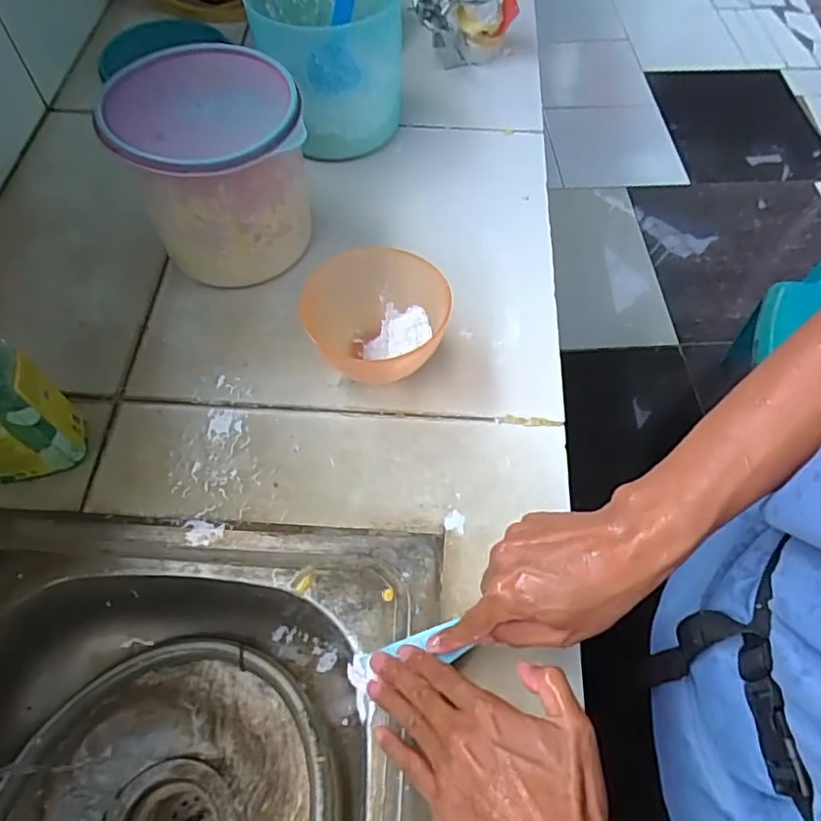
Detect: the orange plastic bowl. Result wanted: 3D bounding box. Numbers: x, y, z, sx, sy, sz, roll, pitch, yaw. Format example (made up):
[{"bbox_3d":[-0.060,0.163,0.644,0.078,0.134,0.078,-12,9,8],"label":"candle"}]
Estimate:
[{"bbox_3d":[-0.019,-0.067,0.532,0.103,0.083,0.105,0,61,0],"label":"orange plastic bowl"}]

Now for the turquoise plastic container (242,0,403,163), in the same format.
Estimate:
[{"bbox_3d":[-0.085,-0.399,0.678,0.150,0.149,0.172,-2,61,-2],"label":"turquoise plastic container"}]

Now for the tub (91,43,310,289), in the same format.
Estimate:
[{"bbox_3d":[-0.174,-0.221,0.571,0.149,0.160,0.149,0,61,0],"label":"tub"}]

